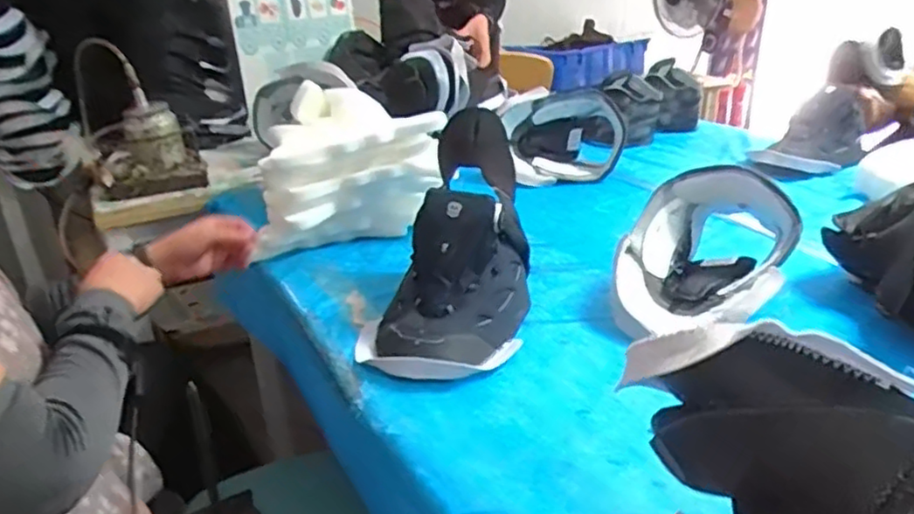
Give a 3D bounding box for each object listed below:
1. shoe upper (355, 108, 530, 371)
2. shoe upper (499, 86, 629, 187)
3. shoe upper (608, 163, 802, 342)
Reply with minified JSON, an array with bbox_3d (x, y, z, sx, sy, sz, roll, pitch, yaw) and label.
[{"bbox_3d":[-0.001,-0.014,0.853,0.184,0.118,0.362,5,66,19],"label":"shoe upper"},{"bbox_3d":[0.213,-0.234,1.345,0.224,0.165,0.134,-10,27,-18],"label":"shoe upper"},{"bbox_3d":[0.314,-0.010,0.847,0.192,0.145,0.240,11,28,24],"label":"shoe upper"}]

